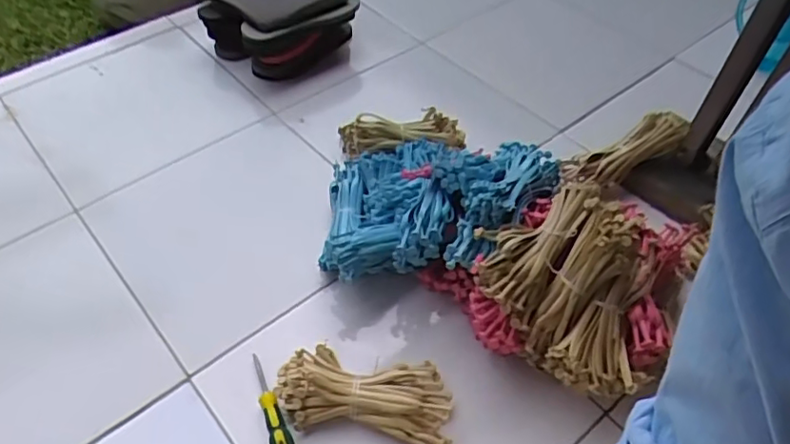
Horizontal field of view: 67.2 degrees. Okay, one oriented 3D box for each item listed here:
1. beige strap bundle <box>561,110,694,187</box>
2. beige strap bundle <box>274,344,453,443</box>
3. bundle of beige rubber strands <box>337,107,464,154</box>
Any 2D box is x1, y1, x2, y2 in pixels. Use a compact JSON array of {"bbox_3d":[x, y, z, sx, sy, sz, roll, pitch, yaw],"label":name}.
[{"bbox_3d":[0.392,-0.120,1.019,0.218,0.054,0.069,-25,53,4],"label":"beige strap bundle"},{"bbox_3d":[-0.040,0.222,0.780,0.226,0.048,0.107,9,51,6],"label":"beige strap bundle"},{"bbox_3d":[0.011,-0.156,1.088,0.225,0.089,0.073,1,50,-1],"label":"bundle of beige rubber strands"}]

